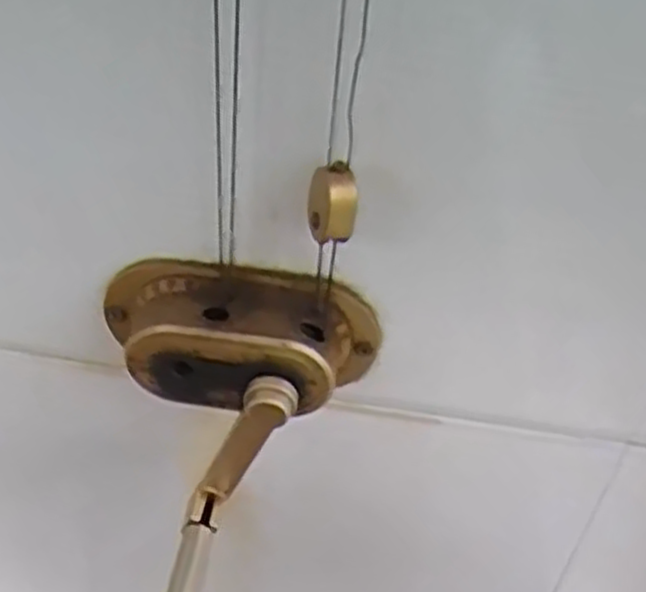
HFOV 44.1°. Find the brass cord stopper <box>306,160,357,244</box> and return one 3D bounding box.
[{"bbox_3d":[0.004,-0.038,0.330,0.020,0.032,0.013,5,39,-2],"label":"brass cord stopper"}]

